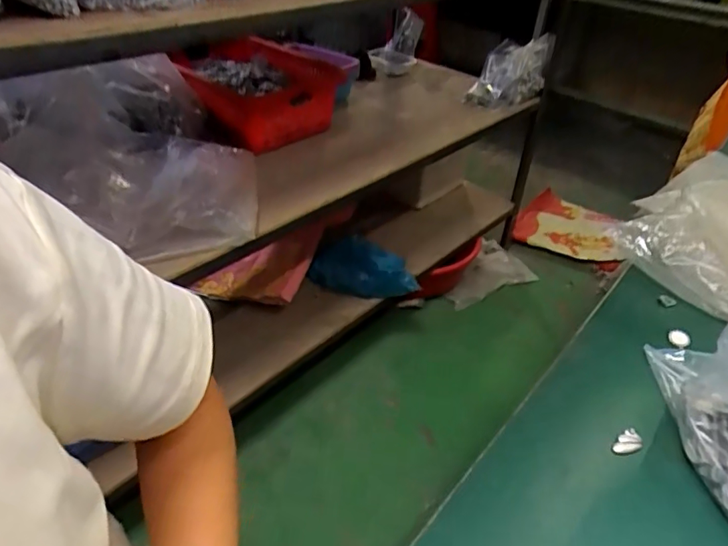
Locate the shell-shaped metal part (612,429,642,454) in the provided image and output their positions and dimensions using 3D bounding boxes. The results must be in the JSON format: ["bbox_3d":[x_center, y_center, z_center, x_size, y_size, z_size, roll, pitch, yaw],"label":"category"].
[{"bbox_3d":[0.241,0.155,0.460,0.031,0.010,0.016,-16,42,-23],"label":"shell-shaped metal part"}]

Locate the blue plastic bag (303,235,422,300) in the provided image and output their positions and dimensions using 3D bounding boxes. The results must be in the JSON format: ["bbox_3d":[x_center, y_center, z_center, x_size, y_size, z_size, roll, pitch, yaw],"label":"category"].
[{"bbox_3d":[-0.002,-0.009,1.322,0.292,0.173,0.083,9,38,7],"label":"blue plastic bag"}]

